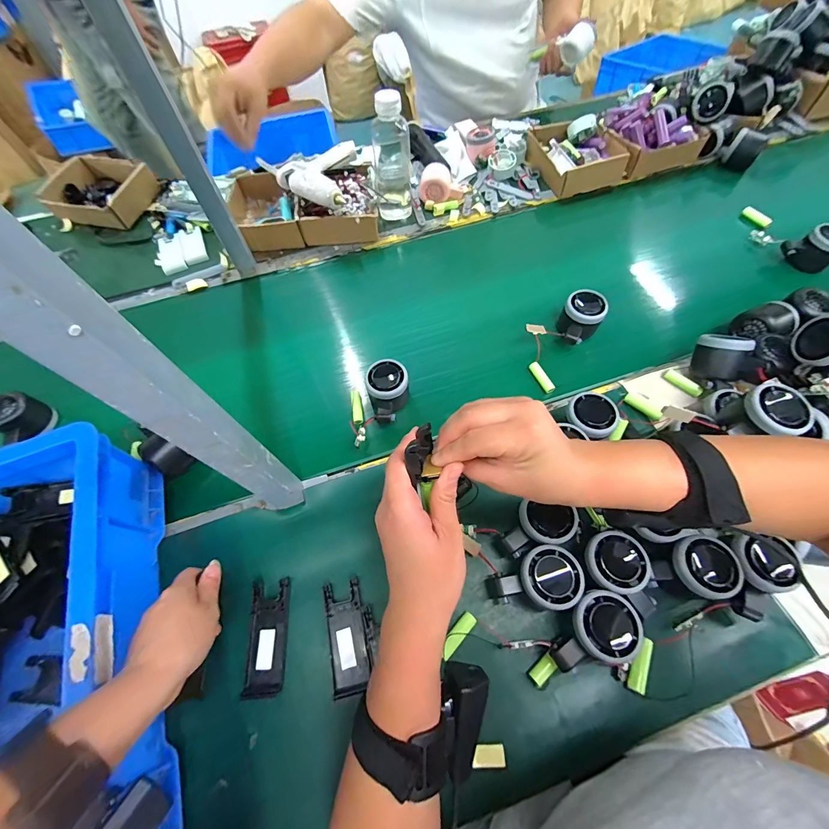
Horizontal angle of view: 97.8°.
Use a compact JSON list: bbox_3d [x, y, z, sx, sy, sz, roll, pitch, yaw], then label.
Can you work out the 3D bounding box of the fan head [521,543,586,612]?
[{"bbox_3d":[0.134,0.159,0.355,0.056,0.022,0.055,-13,63,-5],"label":"fan head"}]

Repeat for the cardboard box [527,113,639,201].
[{"bbox_3d":[0.319,-0.528,0.731,0.180,0.053,0.185,-20,64,-8],"label":"cardboard box"}]

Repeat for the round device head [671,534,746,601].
[{"bbox_3d":[0.286,0.146,0.348,0.057,0.017,0.054,-1,63,2],"label":"round device head"}]

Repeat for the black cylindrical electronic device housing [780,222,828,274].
[{"bbox_3d":[0.651,-0.270,0.586,0.081,0.061,0.049,41,71,20],"label":"black cylindrical electronic device housing"}]

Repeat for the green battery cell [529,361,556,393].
[{"bbox_3d":[0.184,-0.054,0.522,0.012,0.016,0.051,-22,64,-9],"label":"green battery cell"}]

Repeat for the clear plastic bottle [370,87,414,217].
[{"bbox_3d":[-0.041,-0.447,0.627,0.067,0.163,0.070,-2,63,1],"label":"clear plastic bottle"}]

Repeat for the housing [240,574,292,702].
[{"bbox_3d":[-0.152,0.230,0.378,0.038,0.019,0.102,-5,62,0],"label":"housing"}]

